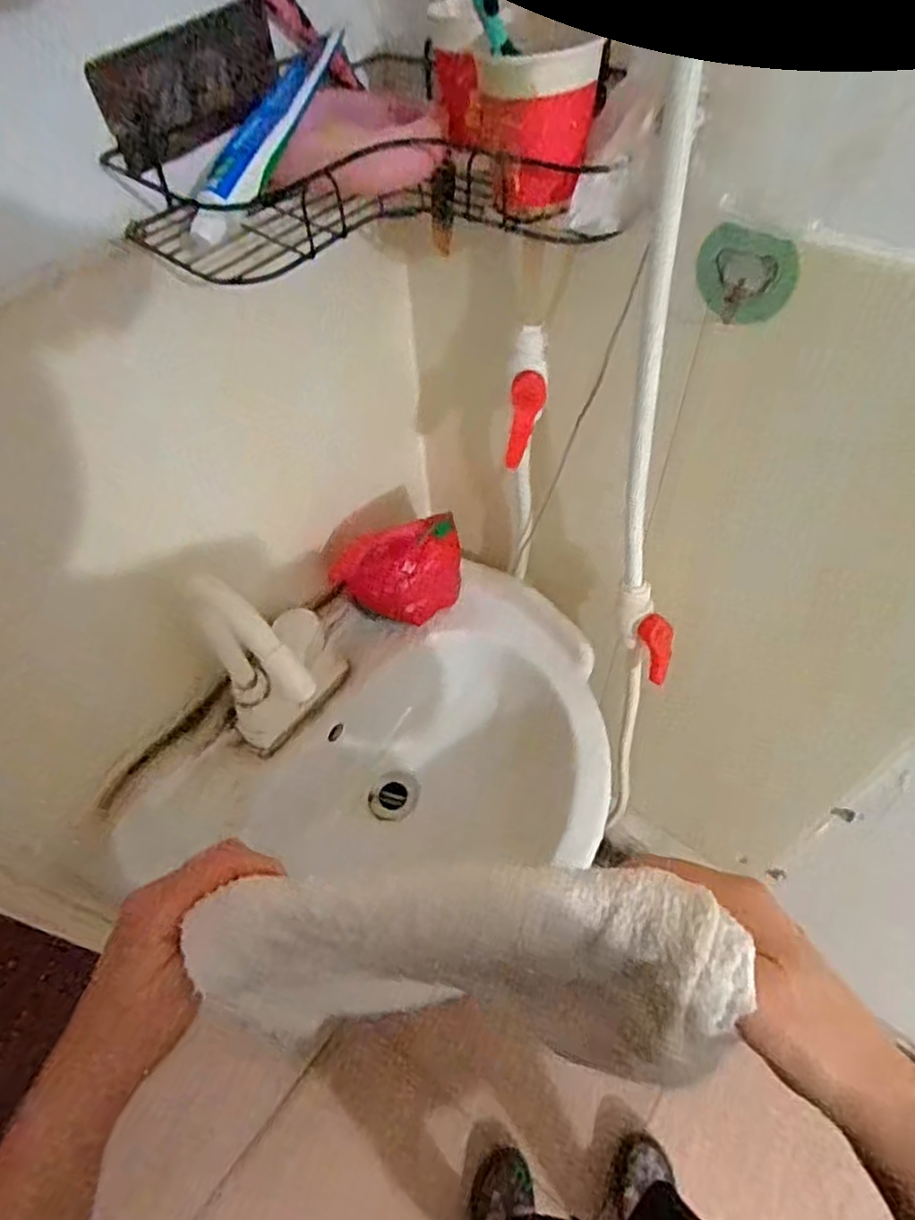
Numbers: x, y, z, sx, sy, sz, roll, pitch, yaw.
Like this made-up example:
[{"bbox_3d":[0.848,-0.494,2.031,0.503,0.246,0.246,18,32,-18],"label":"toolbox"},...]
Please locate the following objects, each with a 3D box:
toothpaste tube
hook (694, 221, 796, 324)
[{"bbox_3d":[-0.116,-0.291,0.411,0.039,0.023,0.155,23,79,19],"label":"toothpaste tube"},{"bbox_3d":[0.191,-0.220,0.448,0.062,0.057,0.009,14,55,13],"label":"hook"}]

